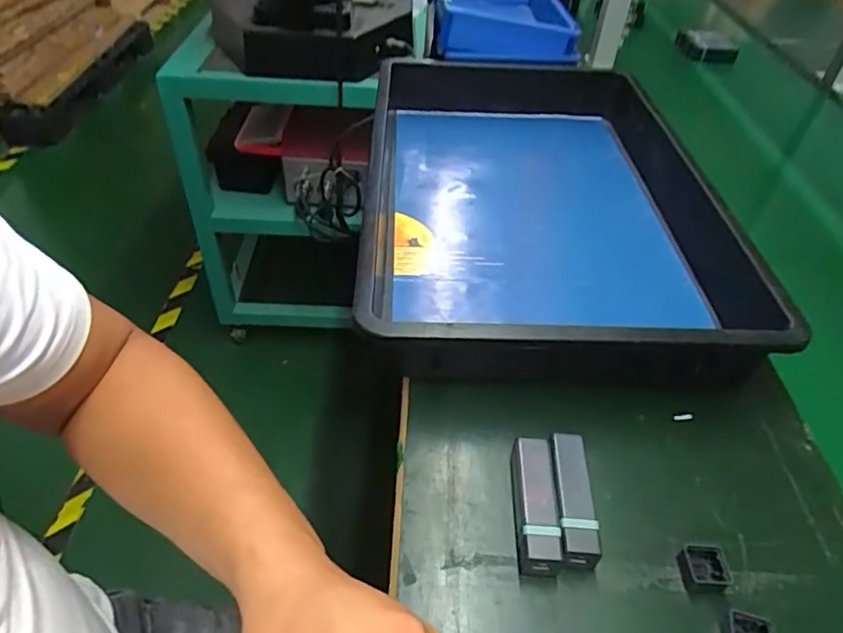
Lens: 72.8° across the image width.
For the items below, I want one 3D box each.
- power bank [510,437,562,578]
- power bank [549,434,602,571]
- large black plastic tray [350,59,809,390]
[{"bbox_3d":[0.077,0.130,0.399,0.027,0.026,0.091,2,45,-1],"label":"power bank"},{"bbox_3d":[0.105,0.129,0.402,0.025,0.029,0.089,4,45,0],"label":"power bank"},{"bbox_3d":[0.124,-0.142,0.650,0.354,0.085,0.546,2,44,-2],"label":"large black plastic tray"}]

